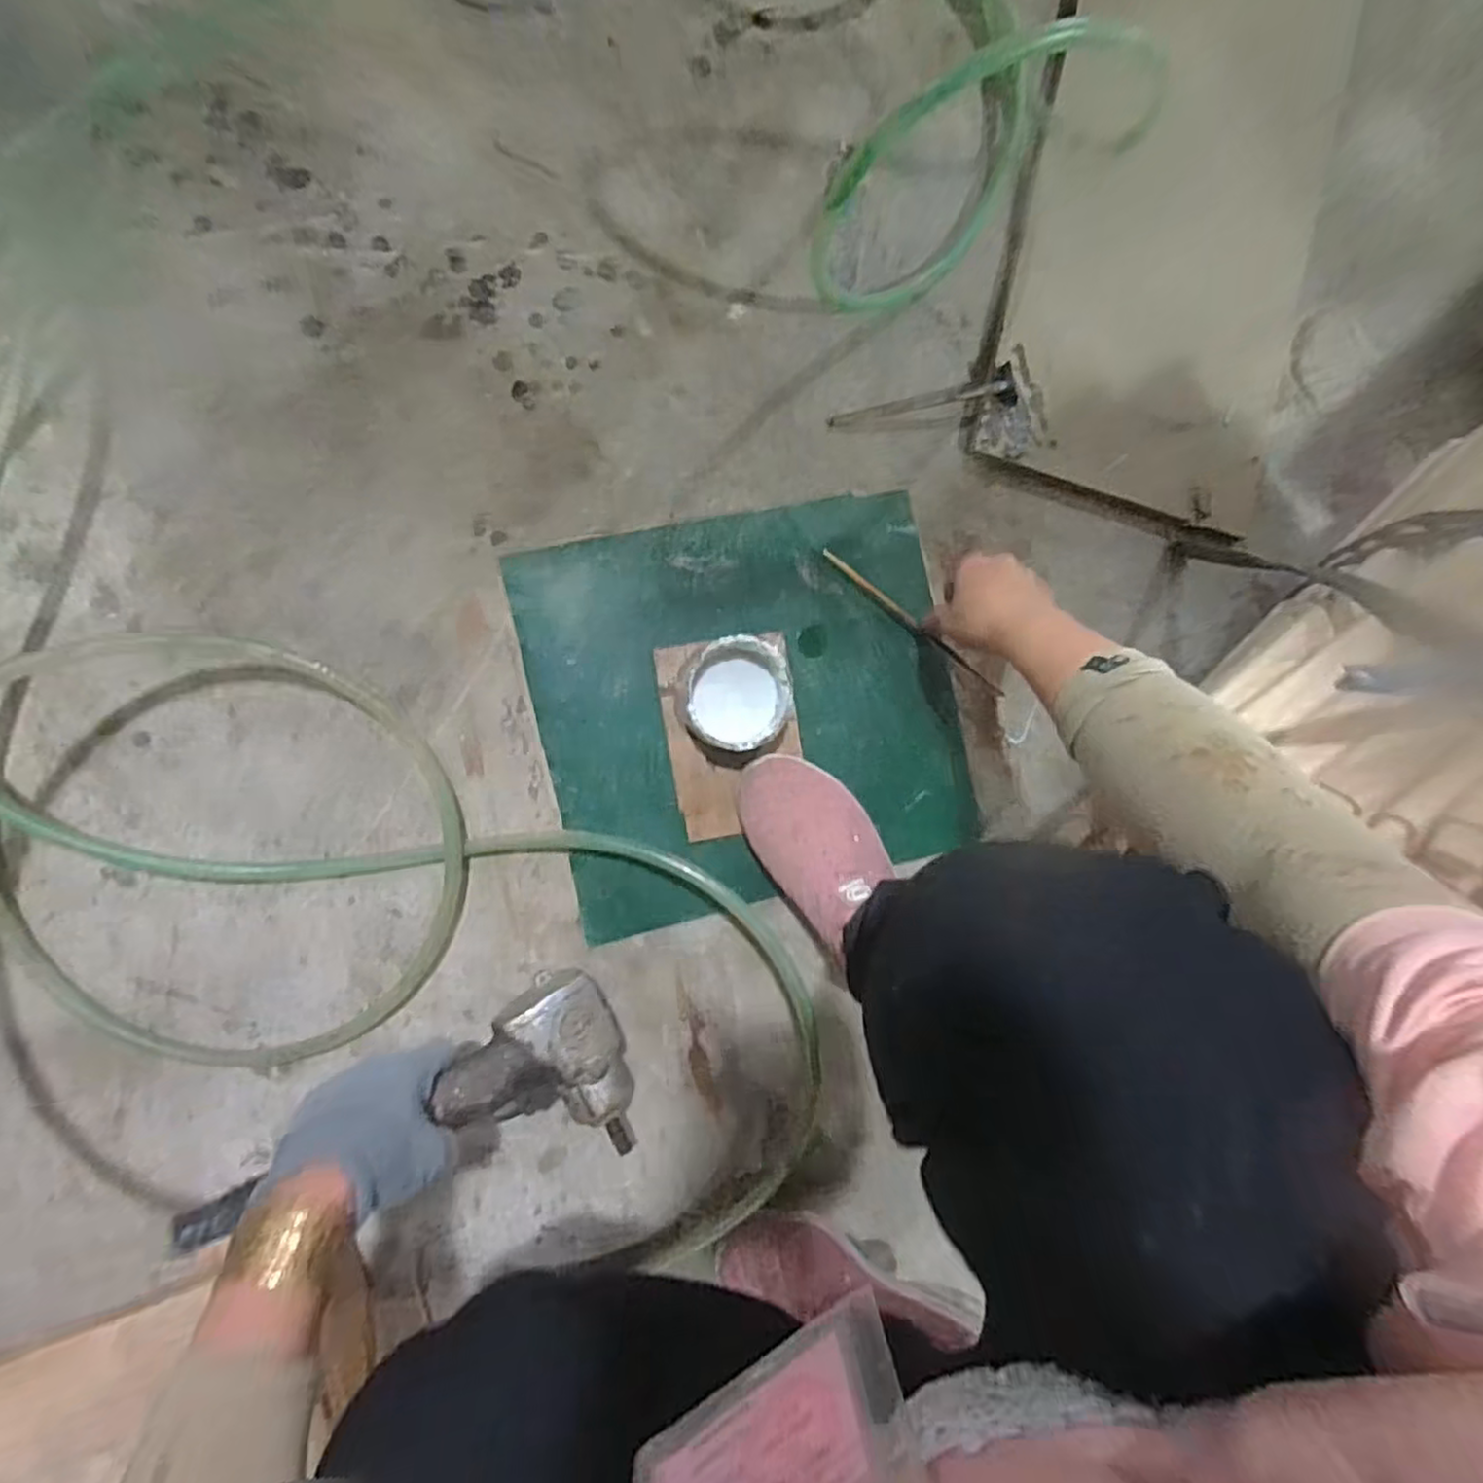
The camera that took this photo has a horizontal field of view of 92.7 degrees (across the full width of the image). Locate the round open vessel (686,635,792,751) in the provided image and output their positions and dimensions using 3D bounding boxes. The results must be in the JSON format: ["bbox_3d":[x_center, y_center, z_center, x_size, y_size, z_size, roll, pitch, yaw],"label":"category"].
[{"bbox_3d":[-0.004,-0.036,0.559,0.077,0.054,0.083,0,89,-10],"label":"round open vessel"}]

